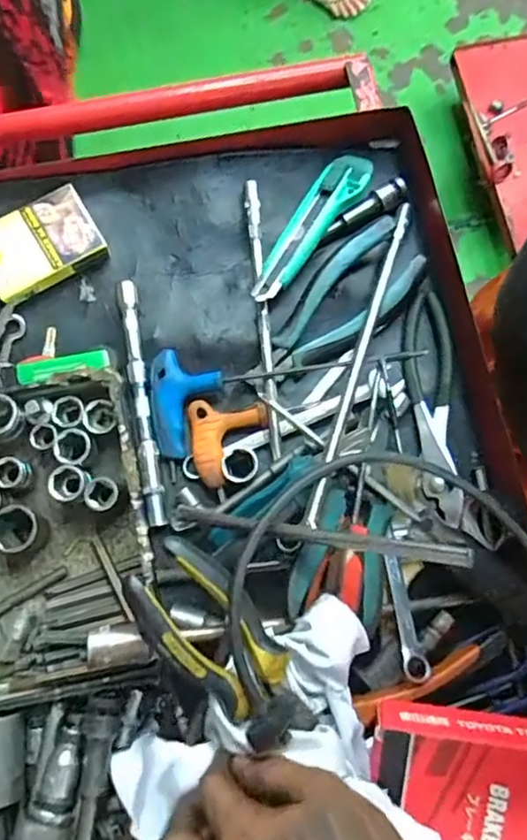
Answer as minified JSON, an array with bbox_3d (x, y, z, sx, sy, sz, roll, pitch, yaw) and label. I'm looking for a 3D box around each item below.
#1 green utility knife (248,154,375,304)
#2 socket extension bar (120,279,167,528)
[{"bbox_3d":[0.036,-0.155,0.474,0.033,0.011,0.148,34,81,7],"label":"green utility knife"},{"bbox_3d":[-0.094,-0.015,0.459,0.013,0.009,0.190,-9,79,-1],"label":"socket extension bar"}]

